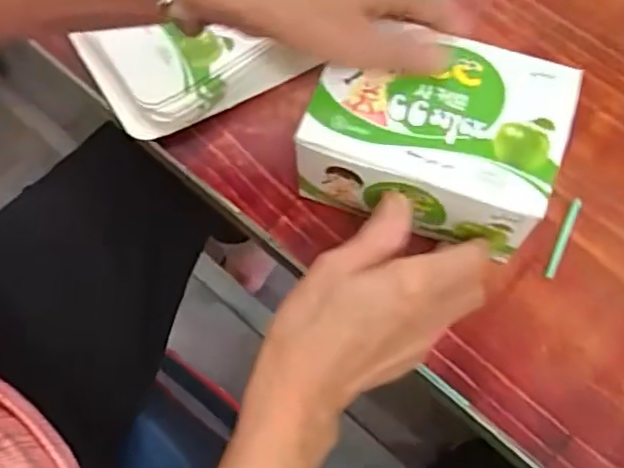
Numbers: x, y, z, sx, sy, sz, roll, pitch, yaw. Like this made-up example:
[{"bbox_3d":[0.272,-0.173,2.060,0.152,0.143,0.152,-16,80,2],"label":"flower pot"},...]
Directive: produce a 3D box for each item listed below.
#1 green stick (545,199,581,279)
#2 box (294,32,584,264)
[{"bbox_3d":[0.164,0.002,0.414,0.006,0.004,0.059,25,71,11],"label":"green stick"},{"bbox_3d":[0.072,-0.058,0.388,0.141,0.065,0.097,16,69,8],"label":"box"}]

